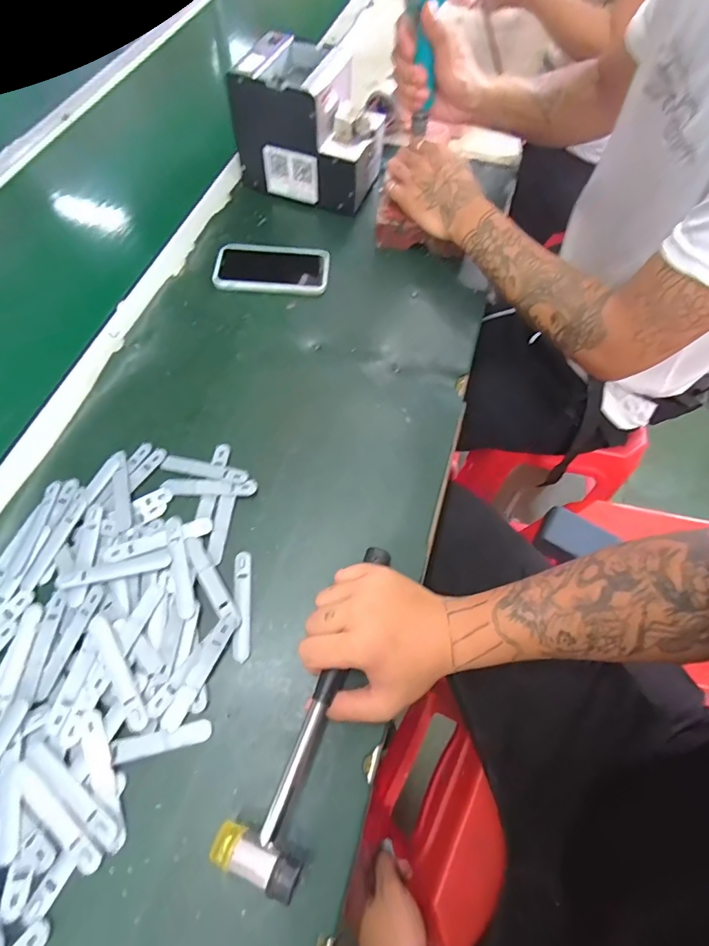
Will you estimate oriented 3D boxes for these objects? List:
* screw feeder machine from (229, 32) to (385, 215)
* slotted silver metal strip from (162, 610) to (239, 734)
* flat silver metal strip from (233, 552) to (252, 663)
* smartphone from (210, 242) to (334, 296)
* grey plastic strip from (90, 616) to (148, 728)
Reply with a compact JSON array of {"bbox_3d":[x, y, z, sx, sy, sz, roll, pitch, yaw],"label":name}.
[{"bbox_3d":[-0.058,-0.484,0.628,0.177,0.145,0.133,19,63,8],"label":"screw feeder machine"},{"bbox_3d":[-0.127,0.163,0.375,0.016,0.010,0.097,23,64,11],"label":"slotted silver metal strip"},{"bbox_3d":[-0.101,0.118,0.406,0.014,0.006,0.094,-4,62,-3],"label":"flat silver metal strip"},{"bbox_3d":[-0.108,-0.269,0.594,0.146,0.007,0.085,1,62,-1],"label":"smartphone"},{"bbox_3d":[-0.192,0.161,0.367,0.015,0.010,0.096,-29,66,-15],"label":"grey plastic strip"}]

